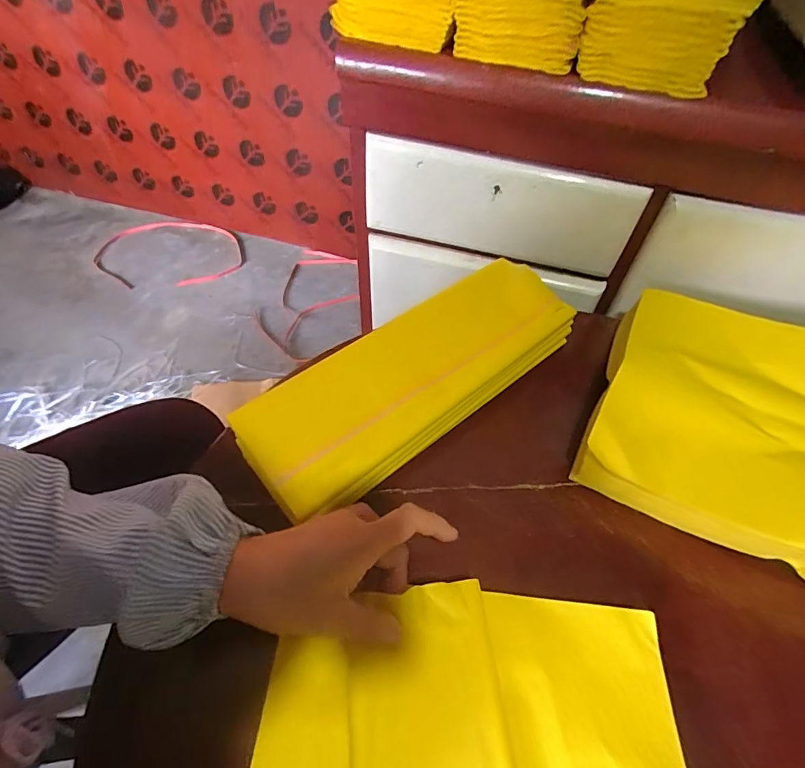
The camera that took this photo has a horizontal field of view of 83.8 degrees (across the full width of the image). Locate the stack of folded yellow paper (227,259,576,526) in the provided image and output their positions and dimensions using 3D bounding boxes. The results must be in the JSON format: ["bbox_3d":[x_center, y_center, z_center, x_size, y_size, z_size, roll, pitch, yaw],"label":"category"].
[{"bbox_3d":[0.017,-0.009,0.450,0.352,0.057,0.118,-35,63,-23],"label":"stack of folded yellow paper"}]

